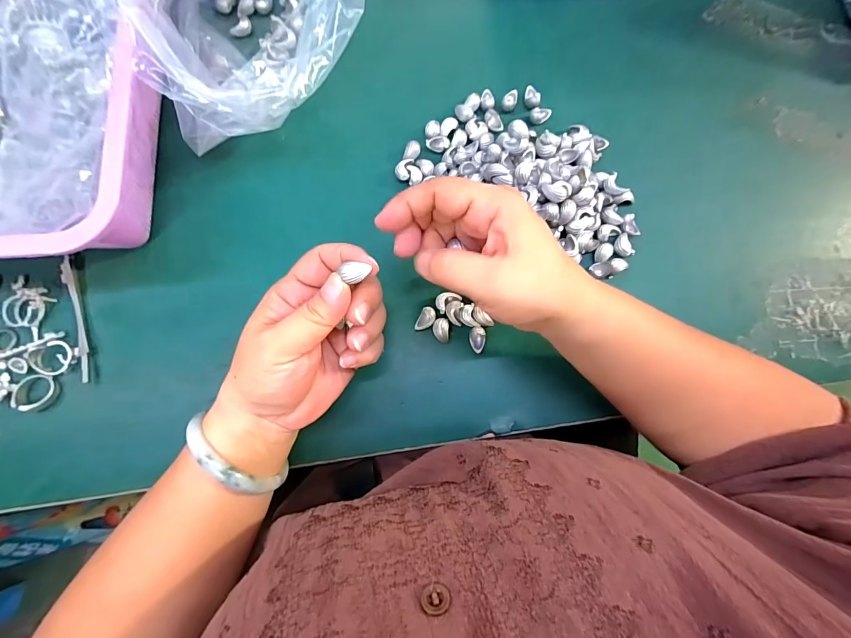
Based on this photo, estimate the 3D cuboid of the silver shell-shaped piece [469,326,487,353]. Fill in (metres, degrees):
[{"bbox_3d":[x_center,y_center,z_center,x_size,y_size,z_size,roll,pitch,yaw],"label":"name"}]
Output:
[{"bbox_3d":[0.041,0.017,0.303,0.012,0.004,0.020,-3,81,-3],"label":"silver shell-shaped piece"}]

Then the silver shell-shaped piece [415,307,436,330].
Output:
[{"bbox_3d":[0.001,0.001,0.304,0.012,0.006,0.019,27,80,2],"label":"silver shell-shaped piece"}]

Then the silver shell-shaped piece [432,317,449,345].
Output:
[{"bbox_3d":[0.012,0.009,0.303,0.012,0.005,0.019,-2,81,-3],"label":"silver shell-shaped piece"}]

